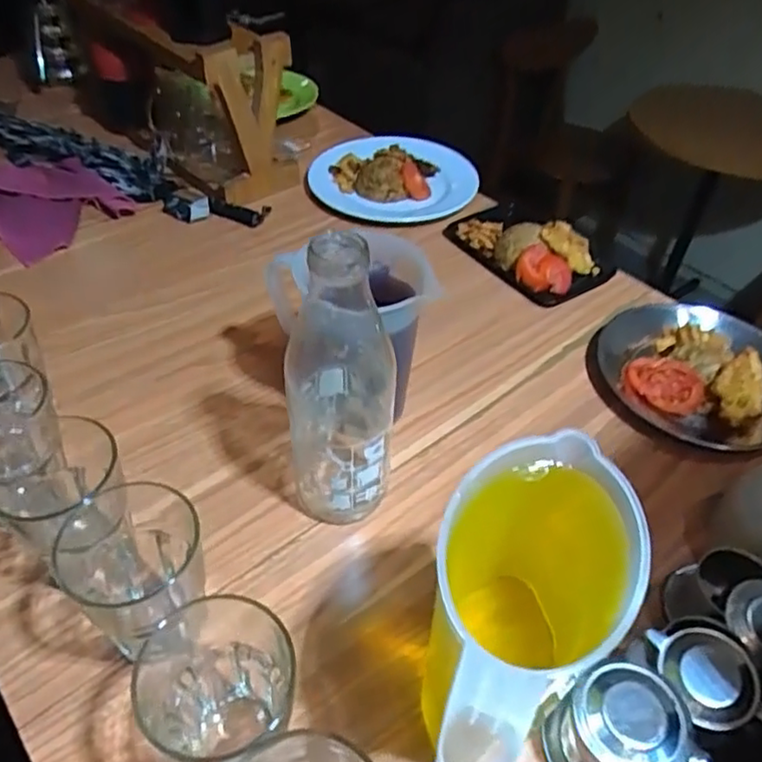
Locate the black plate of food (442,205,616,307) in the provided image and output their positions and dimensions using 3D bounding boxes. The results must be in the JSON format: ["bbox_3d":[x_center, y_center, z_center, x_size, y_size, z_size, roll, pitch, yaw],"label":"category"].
[{"bbox_3d":[0.199,-0.192,0.863,0.132,0.057,0.213,-24,51,-24],"label":"black plate of food"}]

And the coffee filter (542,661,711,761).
[{"bbox_3d":[0.156,0.239,0.424,0.079,0.066,0.076,1,45,-1],"label":"coffee filter"}]

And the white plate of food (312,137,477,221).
[{"bbox_3d":[0.019,-0.315,0.980,0.250,0.046,0.215,3,45,0],"label":"white plate of food"}]

